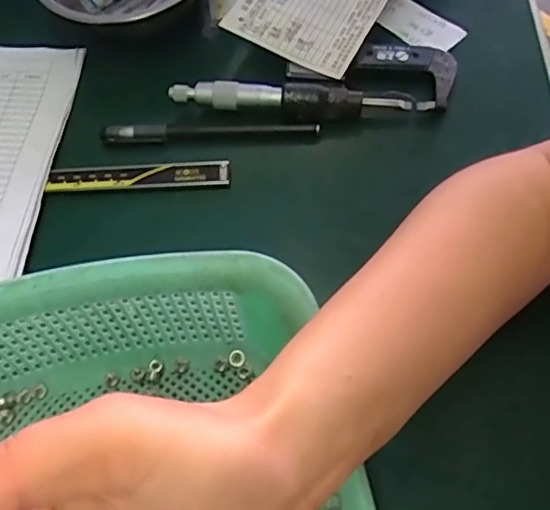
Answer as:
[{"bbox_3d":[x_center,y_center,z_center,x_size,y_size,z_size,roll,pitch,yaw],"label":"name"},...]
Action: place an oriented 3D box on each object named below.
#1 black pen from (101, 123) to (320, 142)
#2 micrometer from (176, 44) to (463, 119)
[{"bbox_3d":[-0.042,-0.081,0.367,0.138,0.011,0.011,0,65,3],"label":"black pen"},{"bbox_3d":[0.026,-0.114,0.372,0.177,0.021,0.053,-1,65,2],"label":"micrometer"}]

